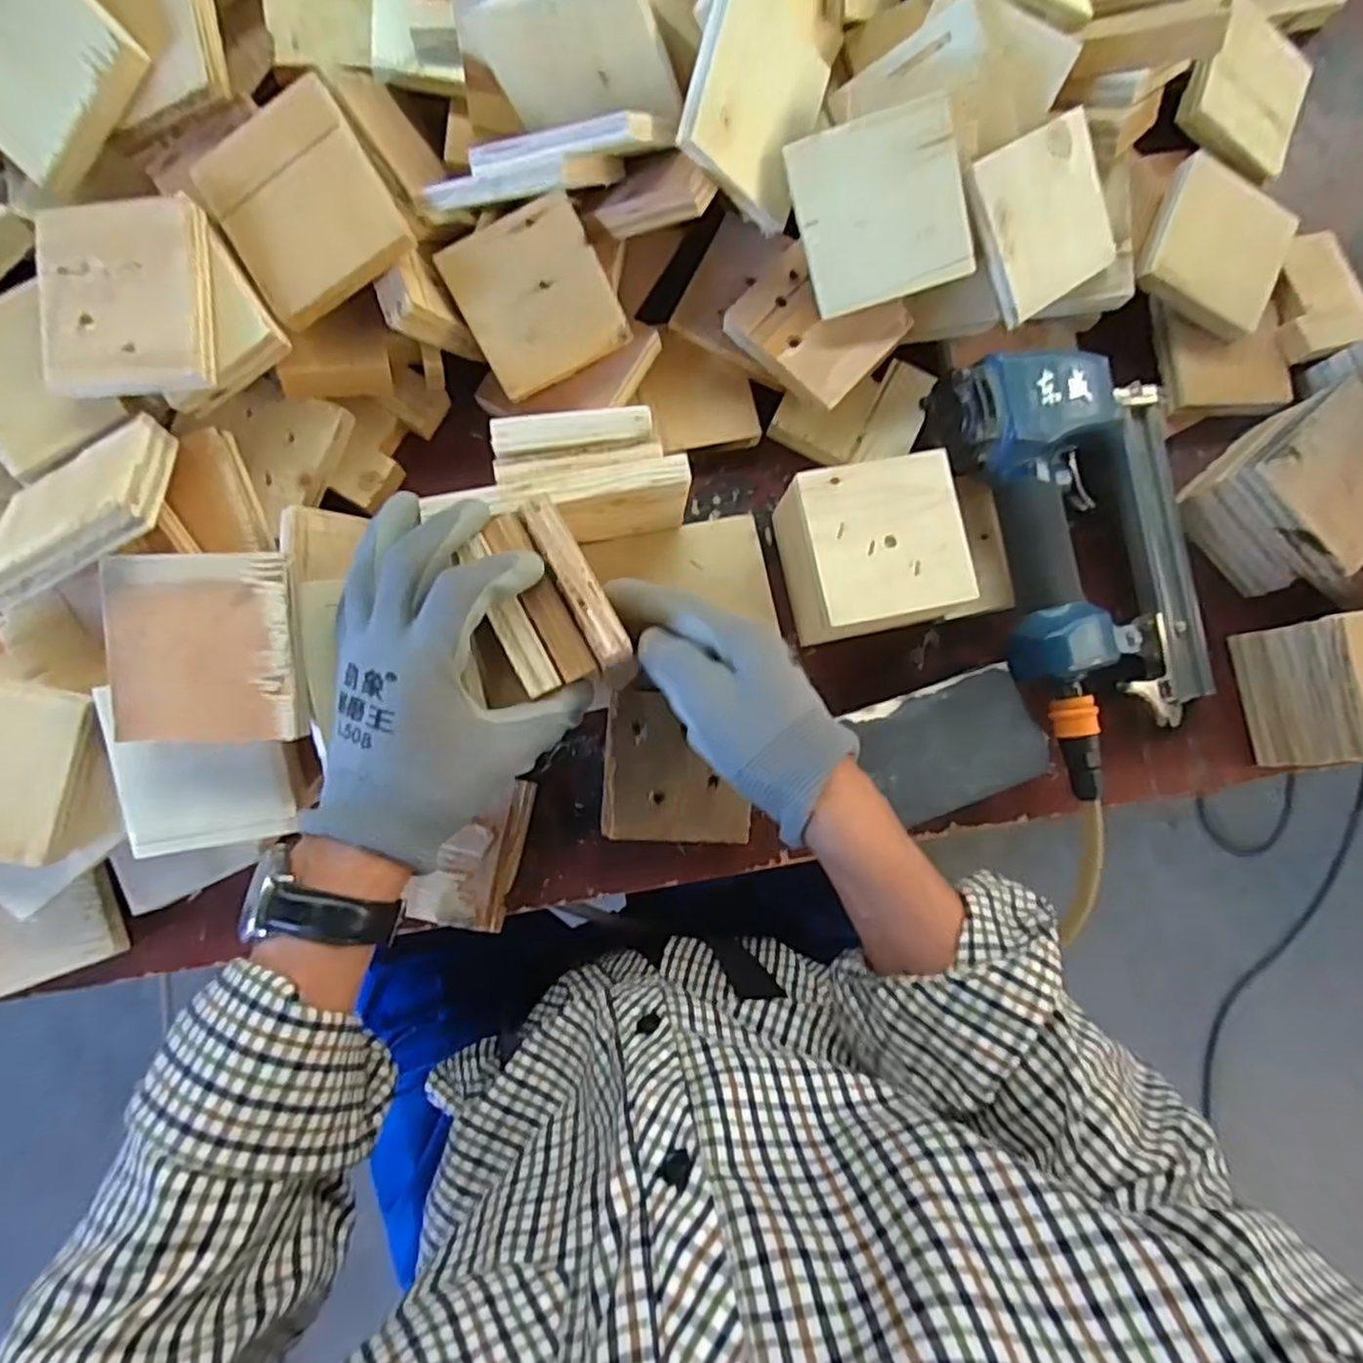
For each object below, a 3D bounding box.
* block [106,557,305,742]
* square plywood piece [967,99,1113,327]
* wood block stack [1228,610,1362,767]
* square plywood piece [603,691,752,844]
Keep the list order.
[{"bbox_3d":[-0.232,-0.015,0.347,0.085,0.011,0.091,-3,99,-6],"label":"block"},{"bbox_3d":[0.216,-0.274,0.422,0.089,0.009,0.090,-36,117,-10],"label":"square plywood piece"},{"bbox_3d":[0.434,0.003,0.456,0.091,0.086,0.089,-6,84,-7],"label":"wood block stack"},{"bbox_3d":[-0.001,0.054,0.434,0.088,0.005,0.087,4,91,-8],"label":"square plywood piece"}]

